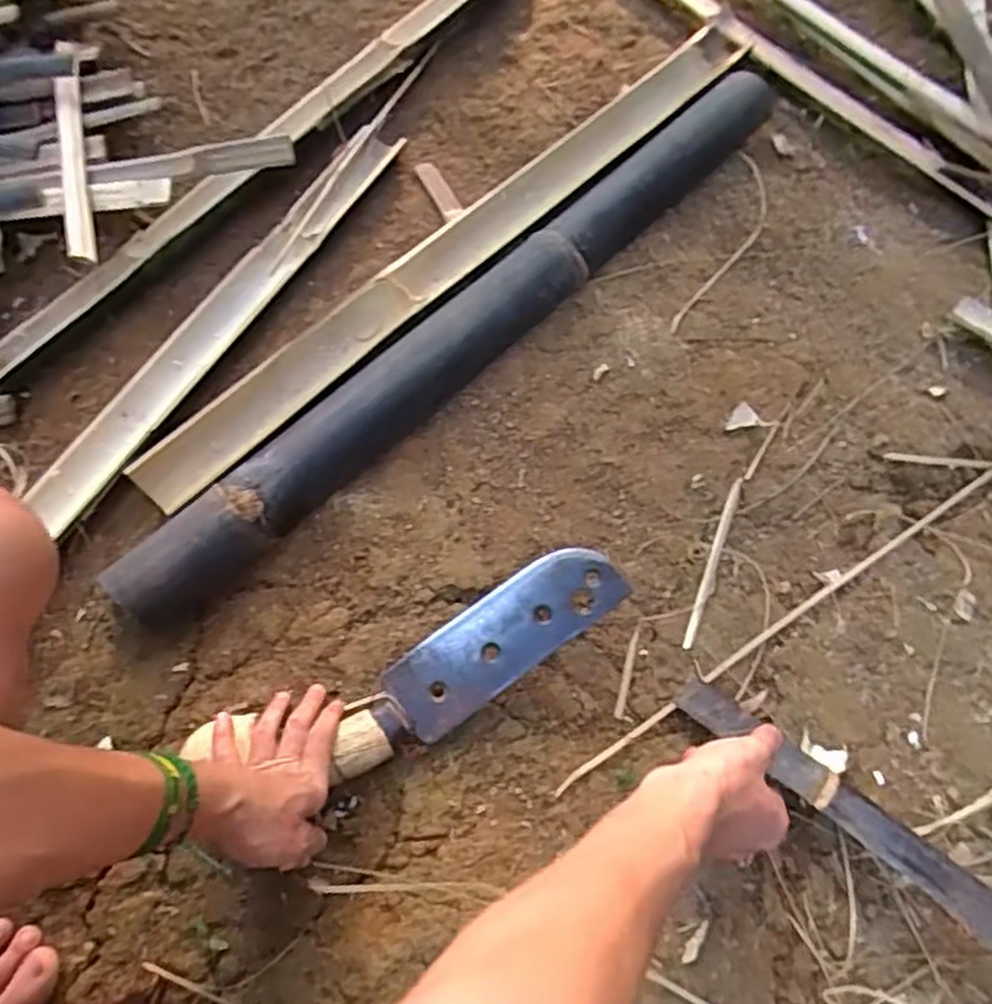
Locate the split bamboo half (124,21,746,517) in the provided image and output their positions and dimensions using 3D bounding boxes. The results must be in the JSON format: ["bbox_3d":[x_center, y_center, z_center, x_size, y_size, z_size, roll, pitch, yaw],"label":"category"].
[{"bbox_3d":[-0.019,-0.289,0.816,0.064,0.033,0.855,42,71,16],"label":"split bamboo half"}]

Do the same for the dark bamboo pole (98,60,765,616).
[{"bbox_3d":[0.010,-0.206,0.776,0.072,0.044,0.888,42,71,16],"label":"dark bamboo pole"}]

